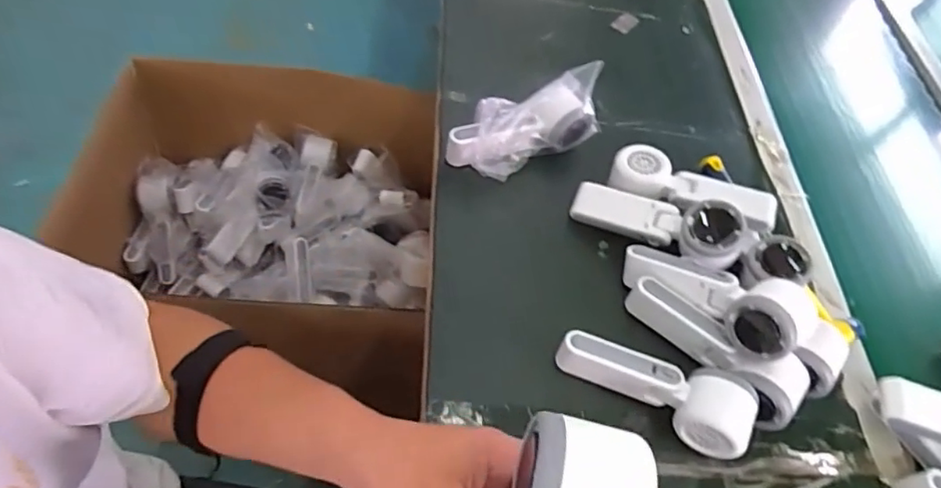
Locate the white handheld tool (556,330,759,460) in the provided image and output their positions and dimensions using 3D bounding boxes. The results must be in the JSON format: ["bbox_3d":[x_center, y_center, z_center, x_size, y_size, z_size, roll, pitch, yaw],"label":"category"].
[{"bbox_3d":[0.156,0.123,0.516,0.165,0.048,0.065,23,56,4],"label":"white handheld tool"}]

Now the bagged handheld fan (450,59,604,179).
[{"bbox_3d":[0.067,-0.132,0.654,0.189,0.103,0.063,-26,65,-25],"label":"bagged handheld fan"}]

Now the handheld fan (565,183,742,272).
[{"bbox_3d":[0.186,-0.022,0.602,0.167,0.046,0.061,17,55,26],"label":"handheld fan"}]

